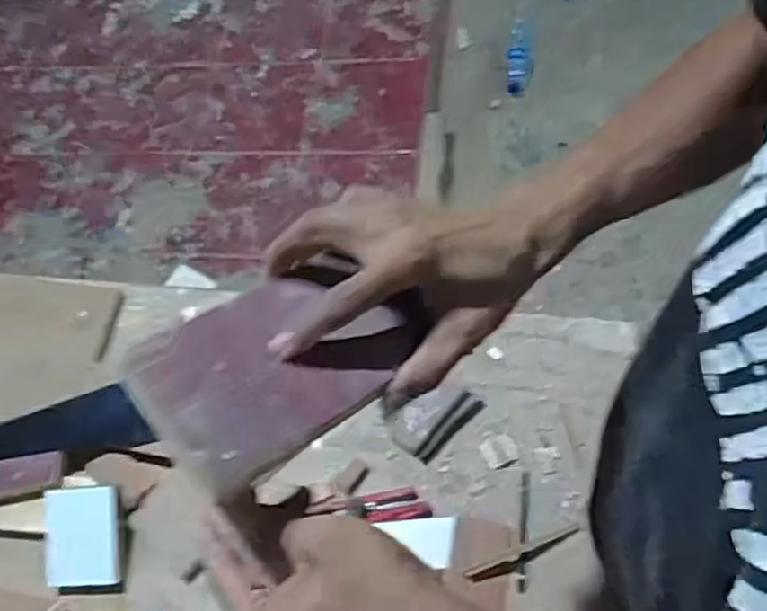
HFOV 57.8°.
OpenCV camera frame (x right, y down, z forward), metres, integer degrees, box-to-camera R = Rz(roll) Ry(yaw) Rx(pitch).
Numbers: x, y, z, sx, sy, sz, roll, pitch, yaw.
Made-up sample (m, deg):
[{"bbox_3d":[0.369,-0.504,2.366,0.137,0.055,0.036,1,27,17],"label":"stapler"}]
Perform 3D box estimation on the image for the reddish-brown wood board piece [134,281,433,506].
[{"bbox_3d":[-0.053,0.025,0.368,0.146,0.008,0.093,-33,67,-32],"label":"reddish-brown wood board piece"}]

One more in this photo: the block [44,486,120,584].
[{"bbox_3d":[-0.326,0.248,0.748,0.086,0.013,0.102,-7,83,11],"label":"block"}]

